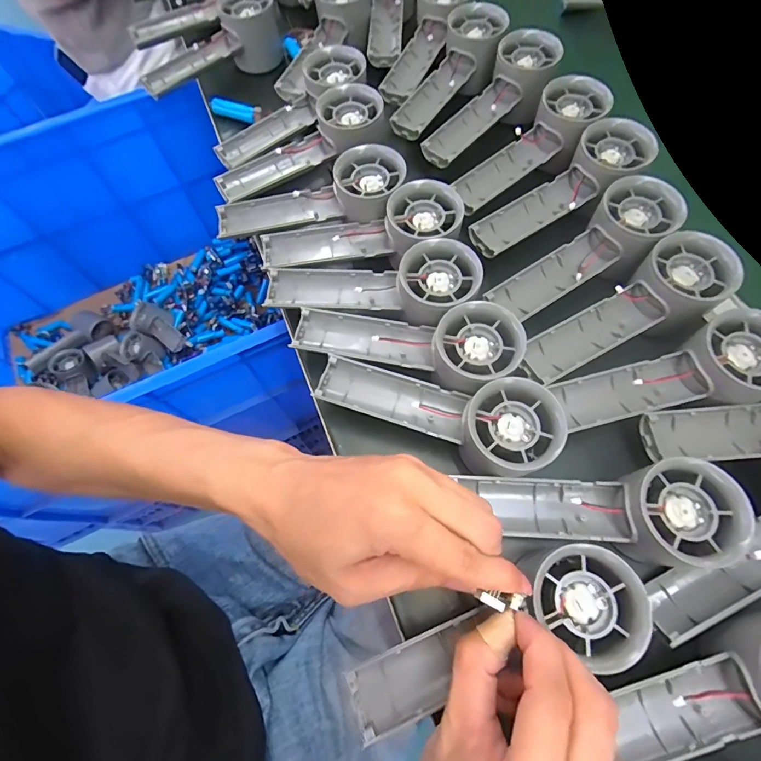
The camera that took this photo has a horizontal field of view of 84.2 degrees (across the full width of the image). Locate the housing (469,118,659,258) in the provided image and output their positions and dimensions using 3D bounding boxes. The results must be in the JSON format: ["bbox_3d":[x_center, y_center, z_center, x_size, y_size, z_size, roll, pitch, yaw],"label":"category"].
[{"bbox_3d":[0.147,-0.150,0.333,0.151,0.037,0.055,-36,70,-12],"label":"housing"}]

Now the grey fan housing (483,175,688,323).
[{"bbox_3d":[0.153,-0.093,0.319,0.147,0.032,0.055,-34,69,2],"label":"grey fan housing"}]

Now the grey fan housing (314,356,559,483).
[{"bbox_3d":[0.034,0.019,0.280,0.157,0.032,0.057,15,68,22],"label":"grey fan housing"}]

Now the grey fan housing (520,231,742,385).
[{"bbox_3d":[0.171,-0.046,0.301,0.151,0.030,0.054,-32,69,3],"label":"grey fan housing"}]

